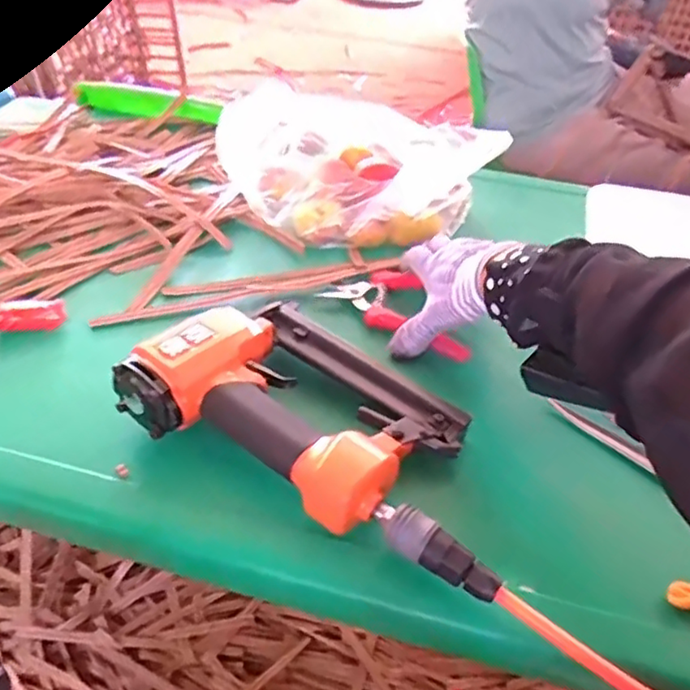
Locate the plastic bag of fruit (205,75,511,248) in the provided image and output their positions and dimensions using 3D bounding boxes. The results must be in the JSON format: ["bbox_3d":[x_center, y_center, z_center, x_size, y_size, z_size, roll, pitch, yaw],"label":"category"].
[{"bbox_3d":[0.018,-0.186,0.674,0.241,0.123,0.216,32,48,29],"label":"plastic bag of fruit"}]

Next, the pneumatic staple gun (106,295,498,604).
[{"bbox_3d":[-0.001,0.041,0.447,0.276,0.052,0.164,23,44,20],"label":"pneumatic staple gun"}]

